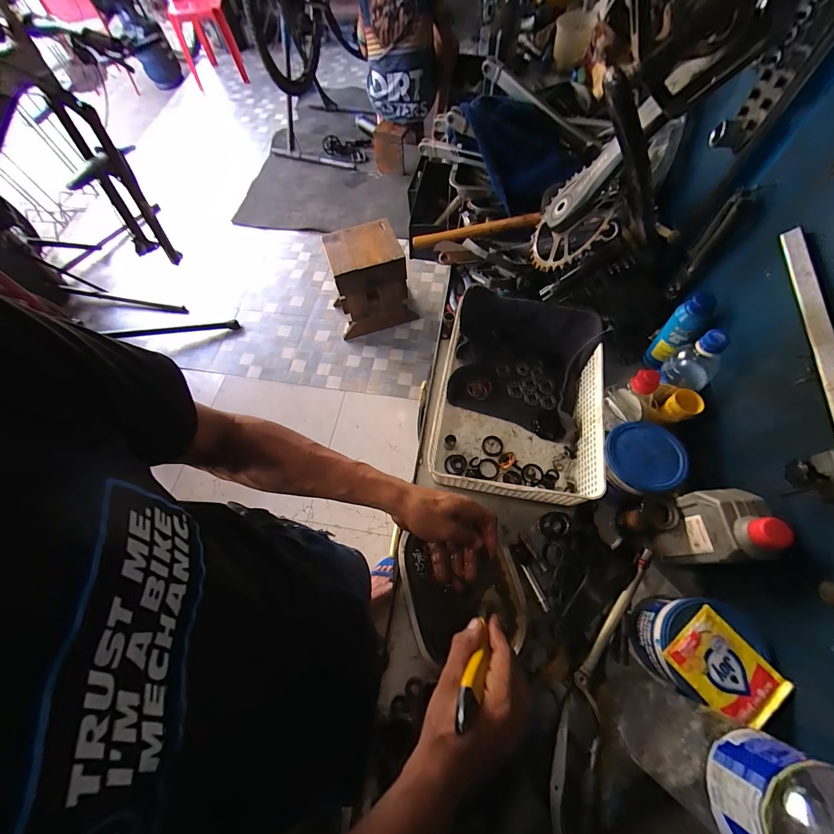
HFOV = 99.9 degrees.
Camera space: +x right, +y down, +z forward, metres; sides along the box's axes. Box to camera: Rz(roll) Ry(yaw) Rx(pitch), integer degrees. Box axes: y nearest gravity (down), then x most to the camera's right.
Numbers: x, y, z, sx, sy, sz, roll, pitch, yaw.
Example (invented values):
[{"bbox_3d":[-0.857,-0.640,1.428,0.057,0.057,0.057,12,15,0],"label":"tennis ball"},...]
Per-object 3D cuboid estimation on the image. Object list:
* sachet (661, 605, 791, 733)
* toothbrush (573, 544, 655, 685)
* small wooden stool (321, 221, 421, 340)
[{"bbox_3d":[0.331,0.272,0.376,0.078,0.009,0.096,-36,68,-13],"label":"sachet"},{"bbox_3d":[0.261,0.262,0.463,0.017,0.029,0.194,35,71,17],"label":"toothbrush"},{"bbox_3d":[-0.226,-0.633,1.656,0.352,0.426,0.253,-18,65,-6],"label":"small wooden stool"}]

